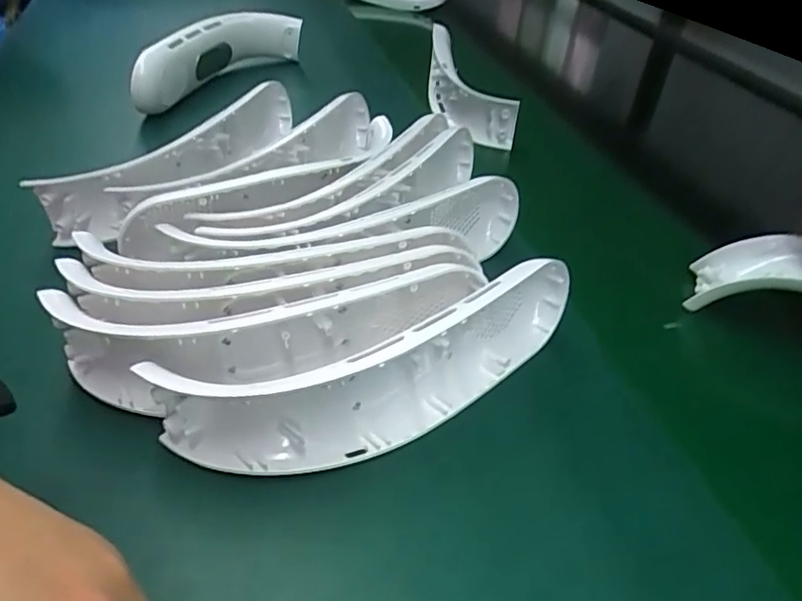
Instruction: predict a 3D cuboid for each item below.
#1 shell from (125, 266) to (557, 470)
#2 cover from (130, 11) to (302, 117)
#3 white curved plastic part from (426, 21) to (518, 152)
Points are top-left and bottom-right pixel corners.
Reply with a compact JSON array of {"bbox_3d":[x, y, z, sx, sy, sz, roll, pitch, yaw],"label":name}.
[{"bbox_3d":[-0.005,0.025,0.258,0.195,0.048,0.057,-18,47,-22],"label":"shell"},{"bbox_3d":[-0.179,-0.242,0.560,0.057,0.053,0.203,26,47,22],"label":"cover"},{"bbox_3d":[0.053,-0.206,0.547,0.045,0.051,0.182,-9,44,-13],"label":"white curved plastic part"}]

